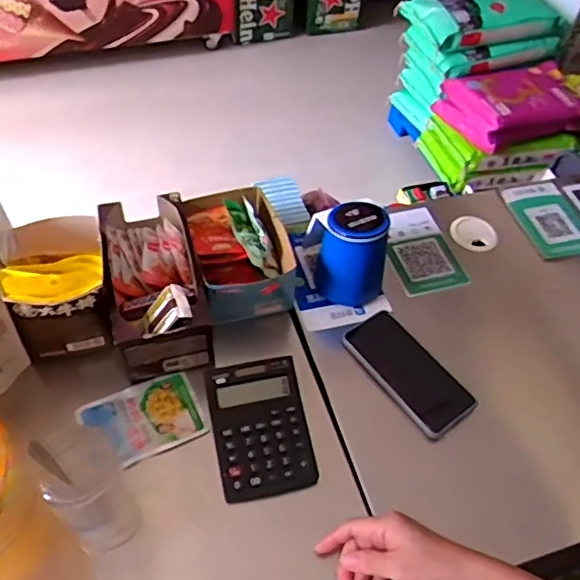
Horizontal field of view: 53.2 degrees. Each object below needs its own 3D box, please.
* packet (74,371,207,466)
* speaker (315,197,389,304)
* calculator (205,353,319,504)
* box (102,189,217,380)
[{"bbox_3d":[-0.157,0.142,0.630,0.119,0.020,0.088,-22,57,-20],"label":"packet"},{"bbox_3d":[0.080,-0.044,0.725,0.085,0.114,0.086,7,52,1],"label":"speaker"},{"bbox_3d":[-0.030,0.144,0.618,0.101,0.027,0.139,-9,53,-12],"label":"calculator"},{"bbox_3d":[-0.162,-0.014,0.688,0.104,0.095,0.212,-12,54,-13],"label":"box"}]

